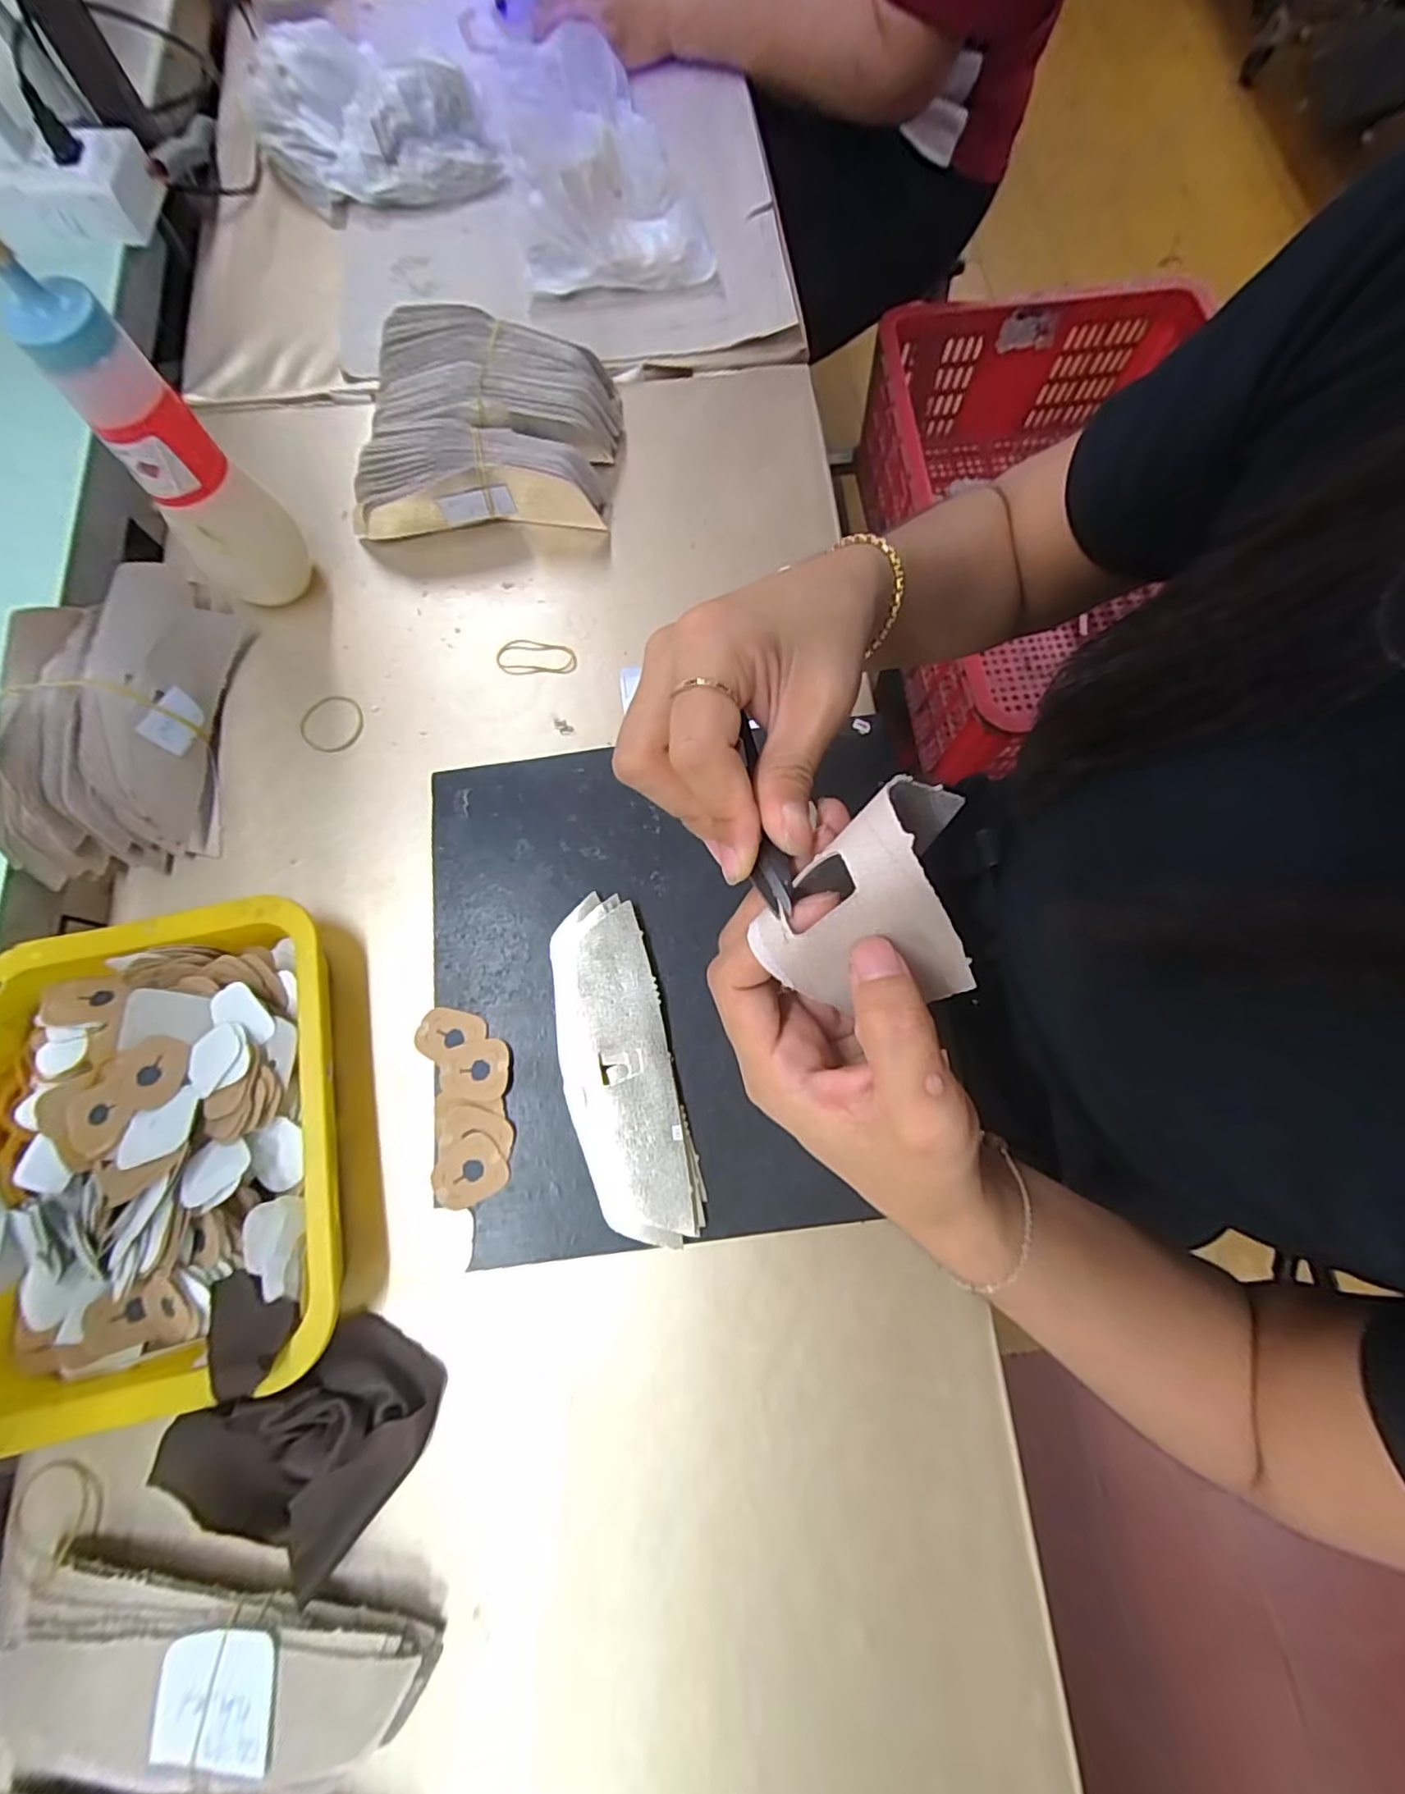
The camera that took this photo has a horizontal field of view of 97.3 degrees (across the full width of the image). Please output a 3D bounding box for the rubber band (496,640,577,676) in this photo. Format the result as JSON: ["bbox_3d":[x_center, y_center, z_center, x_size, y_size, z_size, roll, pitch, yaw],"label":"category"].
[{"bbox_3d":[-0.123,-0.178,0.456,0.058,0.004,0.027,0,74,-1],"label":"rubber band"}]

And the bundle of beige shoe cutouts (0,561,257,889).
[{"bbox_3d":[-0.382,-0.121,0.405,0.097,0.070,0.205,-2,74,-1],"label":"bundle of beige shoe cutouts"}]

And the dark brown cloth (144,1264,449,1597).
[{"bbox_3d":[-0.211,0.271,0.314,0.124,0.040,0.108,28,76,7],"label":"dark brown cloth"}]

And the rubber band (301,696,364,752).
[{"bbox_3d":[-0.265,-0.124,0.442,0.044,0.004,0.045,-32,77,-9],"label":"rubber band"}]

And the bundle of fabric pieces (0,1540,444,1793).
[{"bbox_3d":[-0.229,0.366,0.292,0.192,0.032,0.065,6,74,1],"label":"bundle of fabric pieces"}]

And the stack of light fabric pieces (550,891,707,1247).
[{"bbox_3d":[-0.049,0.095,0.355,0.061,0.013,0.190,-14,75,-5],"label":"stack of light fabric pieces"}]

